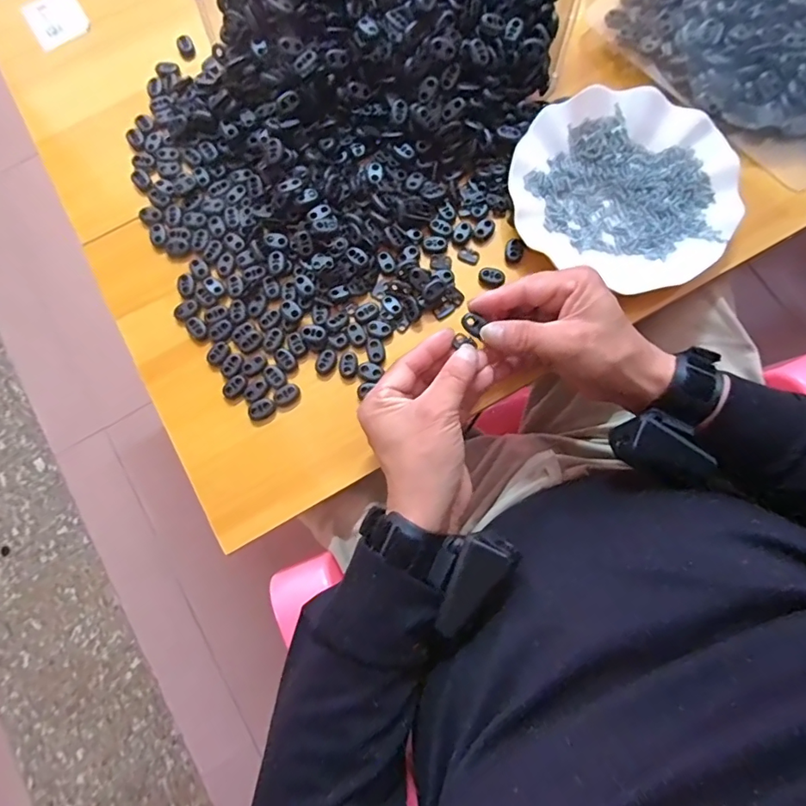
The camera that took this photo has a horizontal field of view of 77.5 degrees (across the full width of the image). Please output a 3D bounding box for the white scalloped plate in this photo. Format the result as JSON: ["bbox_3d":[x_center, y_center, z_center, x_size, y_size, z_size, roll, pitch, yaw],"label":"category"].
[{"bbox_3d":[0.185,-0.183,0.423,0.177,0.020,0.175,0,78,1],"label":"white scalloped plate"}]

